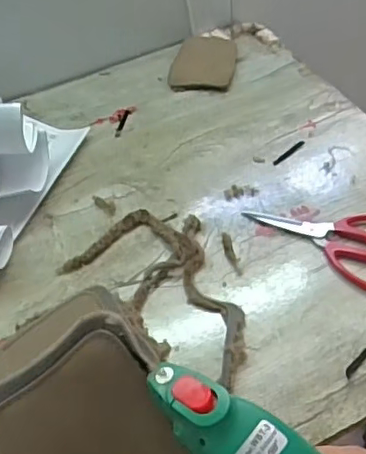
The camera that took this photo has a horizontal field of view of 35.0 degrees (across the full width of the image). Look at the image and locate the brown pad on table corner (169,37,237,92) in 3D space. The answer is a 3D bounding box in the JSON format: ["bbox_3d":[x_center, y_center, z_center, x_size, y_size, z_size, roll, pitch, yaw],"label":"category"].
[{"bbox_3d":[0.030,-0.234,0.815,0.085,0.028,0.107,5,48,11],"label":"brown pad on table corner"}]

